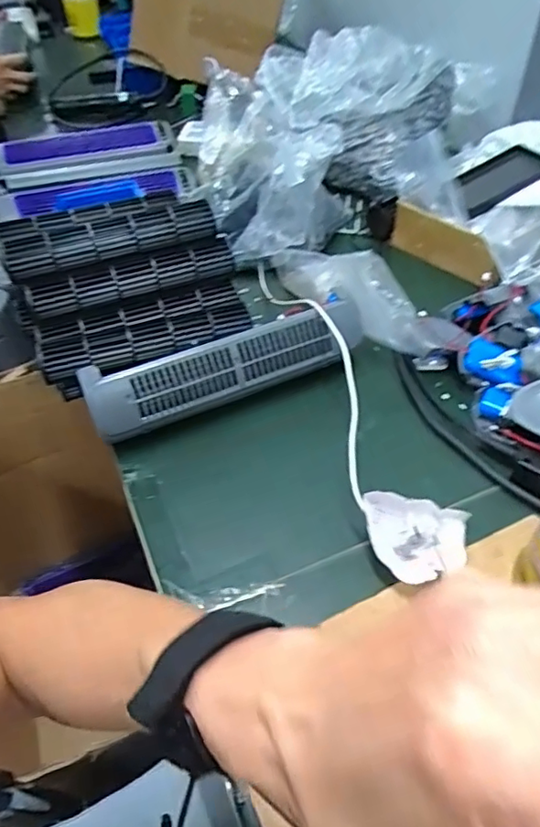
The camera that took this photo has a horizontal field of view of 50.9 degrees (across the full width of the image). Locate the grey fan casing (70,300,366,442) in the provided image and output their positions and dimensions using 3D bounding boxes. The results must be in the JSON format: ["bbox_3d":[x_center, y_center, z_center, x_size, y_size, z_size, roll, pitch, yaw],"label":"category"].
[{"bbox_3d":[-0.038,-0.052,0.600,0.306,0.063,0.055,-18,50,-15],"label":"grey fan casing"}]

